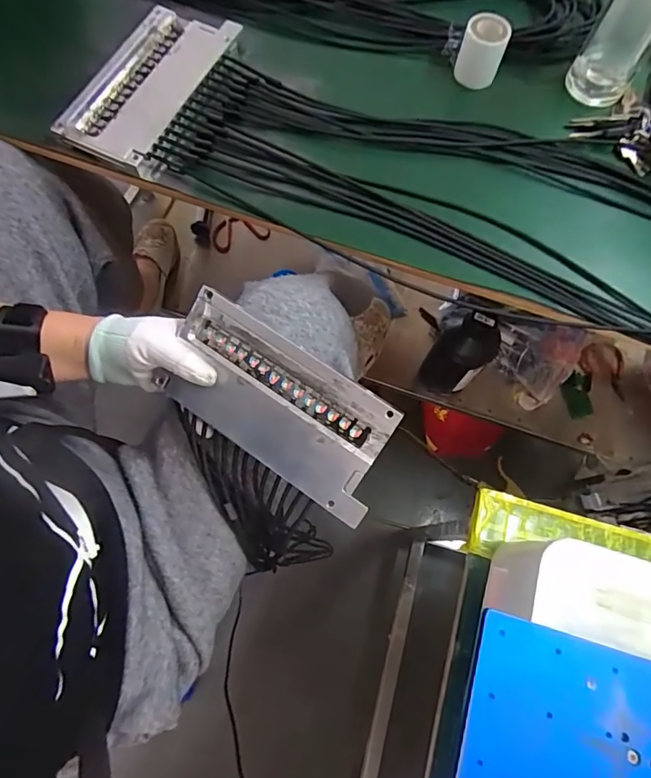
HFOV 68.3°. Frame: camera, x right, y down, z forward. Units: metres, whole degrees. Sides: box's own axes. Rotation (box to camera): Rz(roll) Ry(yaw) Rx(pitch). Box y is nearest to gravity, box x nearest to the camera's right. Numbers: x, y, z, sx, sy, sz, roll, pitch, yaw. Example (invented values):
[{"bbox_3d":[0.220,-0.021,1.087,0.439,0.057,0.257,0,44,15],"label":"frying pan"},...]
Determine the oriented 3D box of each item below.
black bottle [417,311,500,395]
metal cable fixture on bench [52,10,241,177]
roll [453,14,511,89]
[{"bbox_3d":[0.214,-0.049,0.795,0.089,0.210,0.062,38,74,10],"label":"black bottle"},{"bbox_3d":[-0.187,-0.327,0.511,0.109,0.023,0.206,25,72,6],"label":"metal cable fixture on bench"},{"bbox_3d":[0.171,-0.372,0.526,0.047,0.051,0.047,1,71,-2],"label":"roll"}]

